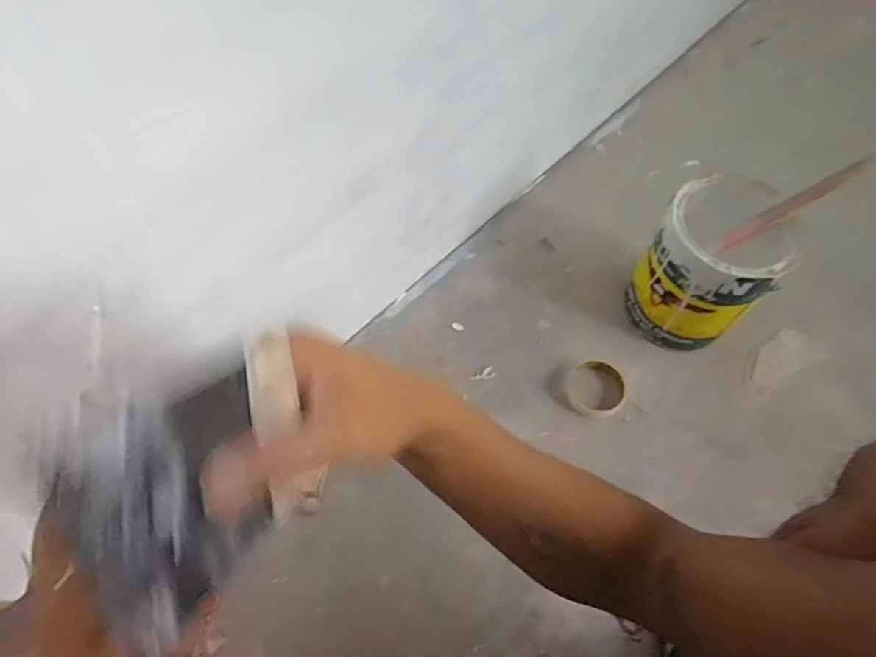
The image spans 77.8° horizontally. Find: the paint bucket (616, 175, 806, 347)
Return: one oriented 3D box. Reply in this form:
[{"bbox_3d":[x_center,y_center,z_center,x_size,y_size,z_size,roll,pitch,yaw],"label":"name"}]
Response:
[{"bbox_3d":[0.366,-0.096,0.732,0.153,0.224,0.156,0,63,0],"label":"paint bucket"}]

